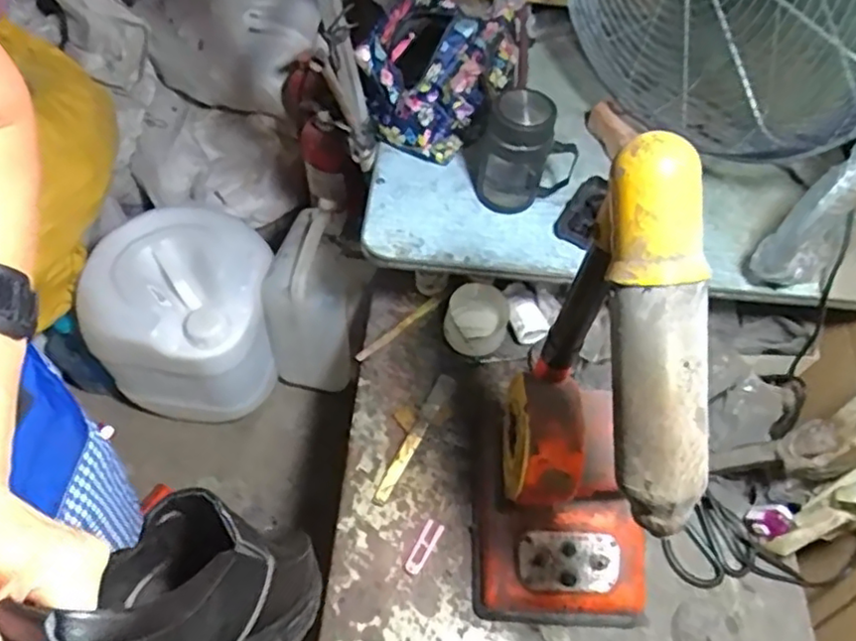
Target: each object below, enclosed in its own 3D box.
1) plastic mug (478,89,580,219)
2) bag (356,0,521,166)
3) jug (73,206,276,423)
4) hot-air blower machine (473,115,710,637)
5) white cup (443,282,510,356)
[{"bbox_3d":[0.118,-0.198,0.789,0.122,0.150,0.074,12,57,5],"label":"plastic mug"},{"bbox_3d":[0.003,-0.331,0.861,0.188,0.133,0.179,29,60,15],"label":"bag"},{"bbox_3d":[-0.426,-0.008,1.179,0.288,0.272,0.273,5,57,0],"label":"jug"},{"bbox_3d":[0.159,0.103,0.578,0.169,0.528,0.235,5,57,0],"label":"hot-air blower machine"},{"bbox_3d":[0.071,0.000,0.925,0.086,0.071,0.094,1,57,-2],"label":"white cup"}]

